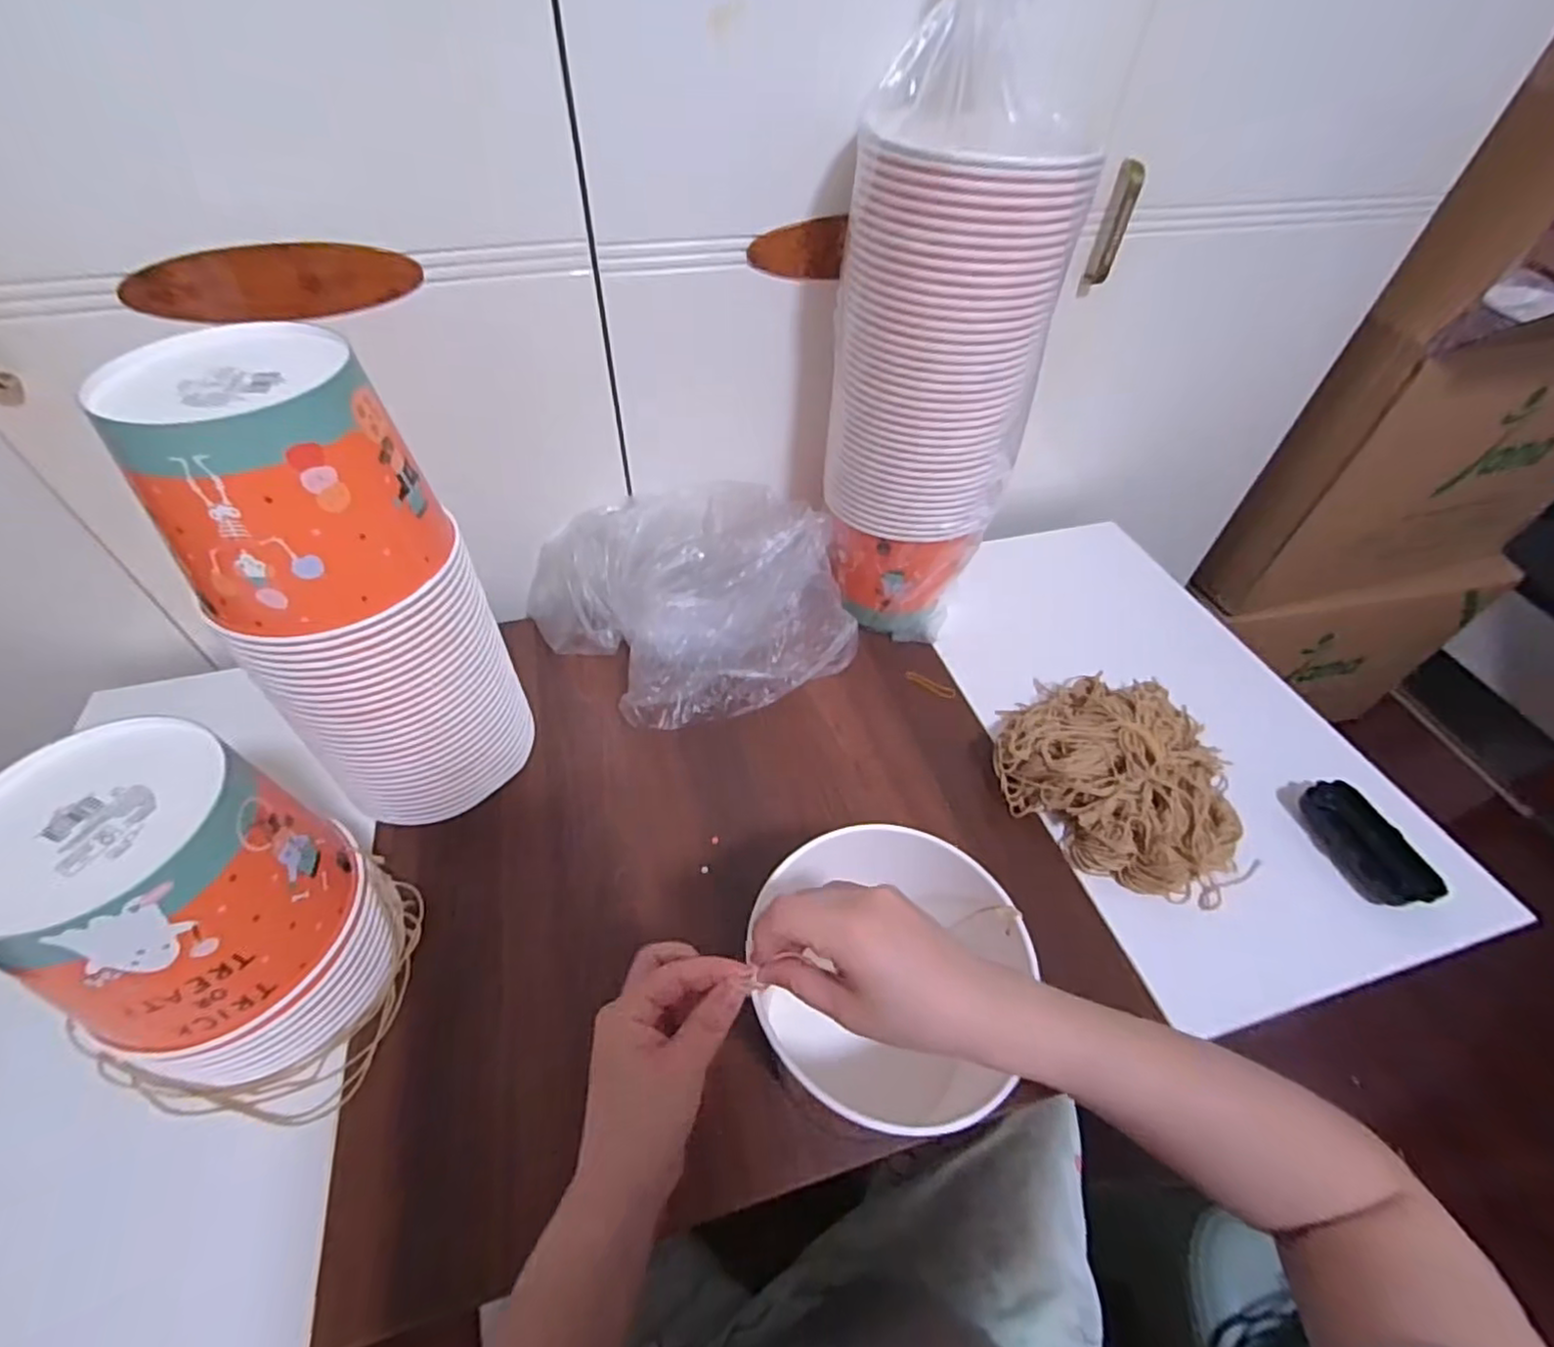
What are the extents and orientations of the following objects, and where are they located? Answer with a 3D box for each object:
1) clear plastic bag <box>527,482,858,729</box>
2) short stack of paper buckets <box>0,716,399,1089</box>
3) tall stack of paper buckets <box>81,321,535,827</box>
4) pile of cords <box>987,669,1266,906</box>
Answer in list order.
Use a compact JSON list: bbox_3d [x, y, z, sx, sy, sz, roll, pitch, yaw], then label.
[{"bbox_3d":[-0.086,-0.089,0.676,0.287,0.133,0.251,-20,54,-18],"label":"clear plastic bag"},{"bbox_3d":[-0.346,0.146,0.412,0.139,0.201,0.149,37,57,25],"label":"short stack of paper buckets"},{"bbox_3d":[-0.299,-0.044,0.495,0.154,0.341,0.138,-28,57,-24],"label":"tall stack of paper buckets"},{"bbox_3d":[0.304,0.087,0.582,0.220,0.076,0.168,37,57,25],"label":"pile of cords"}]

